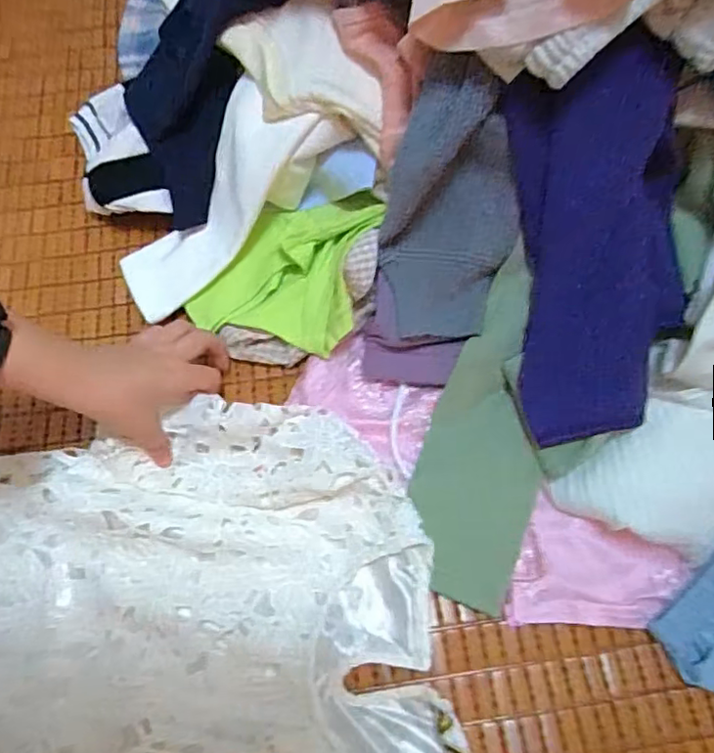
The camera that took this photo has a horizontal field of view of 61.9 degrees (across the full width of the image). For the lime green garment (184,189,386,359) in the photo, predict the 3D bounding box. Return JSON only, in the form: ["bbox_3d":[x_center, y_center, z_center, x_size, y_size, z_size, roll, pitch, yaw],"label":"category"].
[{"bbox_3d":[-0.065,-0.098,0.522,0.151,0.062,0.134,15,69,5],"label":"lime green garment"}]

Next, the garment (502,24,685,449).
[{"bbox_3d":[0.177,-0.094,0.441,0.128,0.055,0.286,-4,104,-2],"label":"garment"}]

